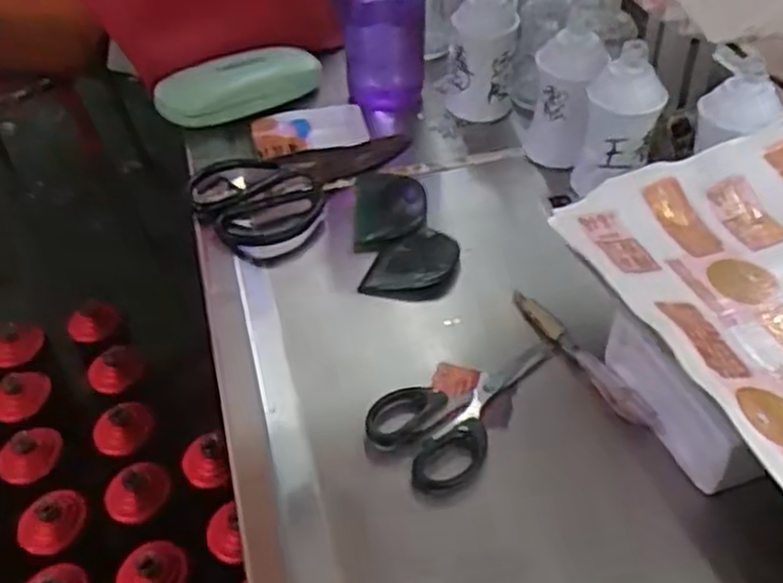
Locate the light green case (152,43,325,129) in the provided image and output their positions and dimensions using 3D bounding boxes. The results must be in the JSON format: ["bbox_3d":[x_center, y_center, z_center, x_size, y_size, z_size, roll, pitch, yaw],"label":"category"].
[{"bbox_3d":[-0.132,-0.184,0.693,0.153,0.039,0.049,-30,48,-23],"label":"light green case"}]

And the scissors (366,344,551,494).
[{"bbox_3d":[0.051,0.064,0.462,0.128,0.010,0.067,-32,49,-24],"label":"scissors"}]

